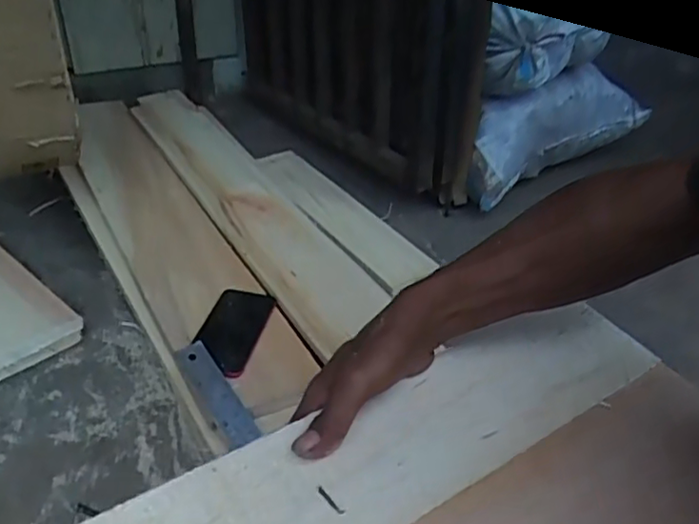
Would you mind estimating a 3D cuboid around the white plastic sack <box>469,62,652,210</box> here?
[{"bbox_3d":[0.457,-0.304,1.362,0.538,0.186,0.113,-24,40,-34],"label":"white plastic sack"}]

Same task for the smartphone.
[{"bbox_3d":[-0.151,0.084,0.799,0.073,0.012,0.151,16,41,2],"label":"smartphone"}]

